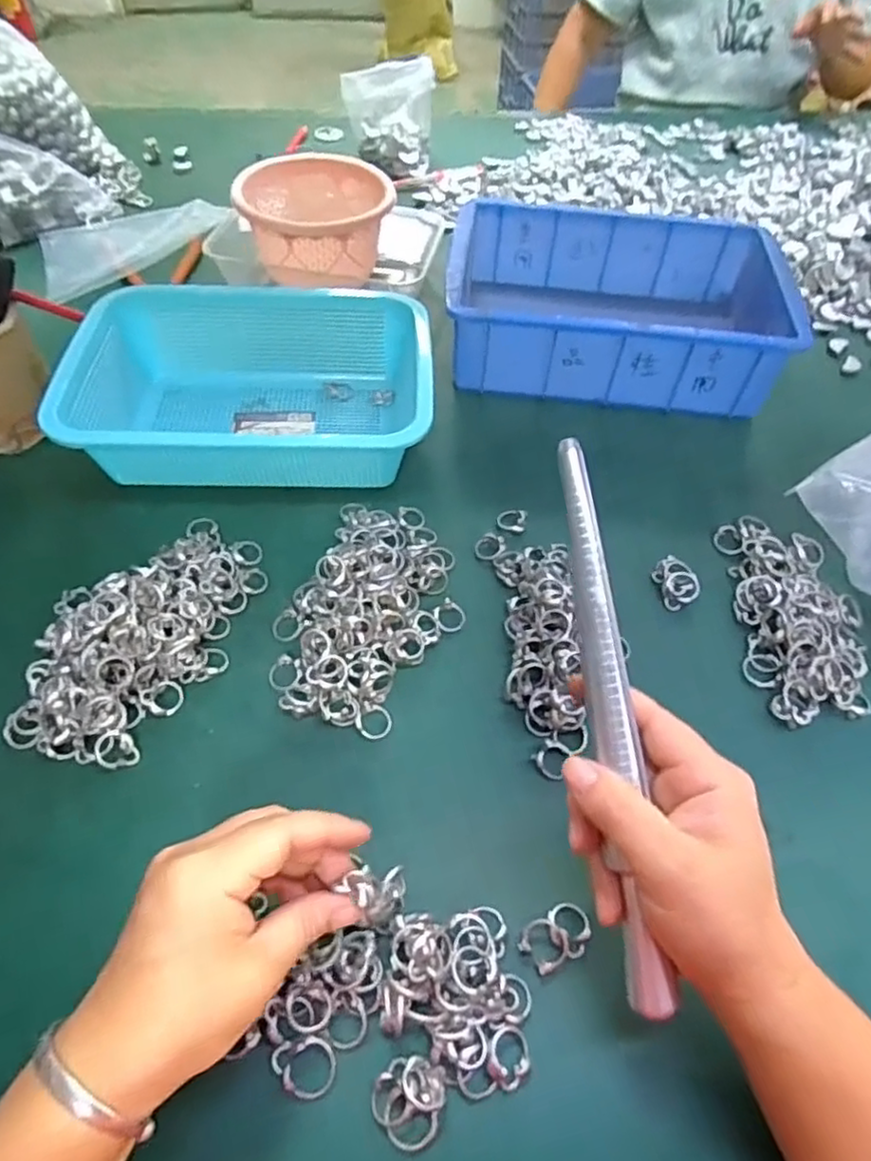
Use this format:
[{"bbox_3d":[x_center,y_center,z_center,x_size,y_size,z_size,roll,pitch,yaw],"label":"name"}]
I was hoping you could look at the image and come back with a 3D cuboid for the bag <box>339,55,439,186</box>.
[{"bbox_3d":[-0.053,-0.569,0.829,0.114,0.107,0.095,-11,54,-10],"label":"bag"}]

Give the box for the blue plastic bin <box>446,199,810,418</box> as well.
[{"bbox_3d":[0.164,-0.254,0.627,0.292,0.095,0.199,5,53,2],"label":"blue plastic bin"}]

